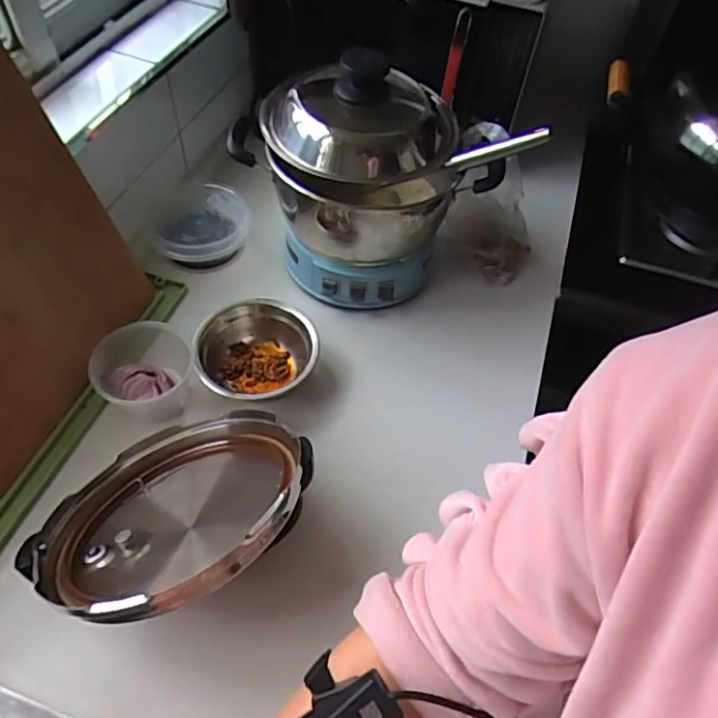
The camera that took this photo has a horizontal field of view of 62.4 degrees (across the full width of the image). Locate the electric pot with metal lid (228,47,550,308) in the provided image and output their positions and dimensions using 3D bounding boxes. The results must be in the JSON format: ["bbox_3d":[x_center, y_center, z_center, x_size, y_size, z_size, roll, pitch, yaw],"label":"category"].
[{"bbox_3d":[-0.001,-0.246,0.794,0.294,0.271,0.274,2,53,-3],"label":"electric pot with metal lid"}]

